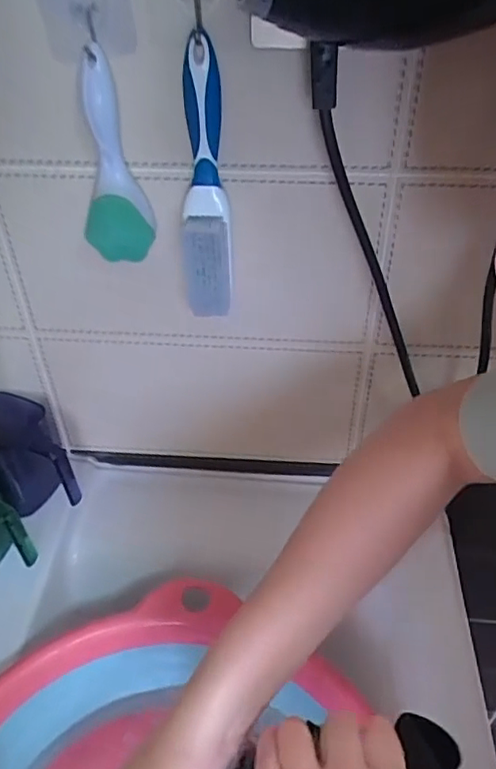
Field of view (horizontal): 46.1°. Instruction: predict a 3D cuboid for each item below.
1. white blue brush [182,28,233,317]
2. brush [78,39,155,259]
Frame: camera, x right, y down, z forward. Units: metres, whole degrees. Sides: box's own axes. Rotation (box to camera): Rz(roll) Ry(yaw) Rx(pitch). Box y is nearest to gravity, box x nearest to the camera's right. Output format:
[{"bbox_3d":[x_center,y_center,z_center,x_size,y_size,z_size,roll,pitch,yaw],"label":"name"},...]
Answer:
[{"bbox_3d":[-0.031,-0.132,0.404,0.035,0.181,0.038,-7,41,-7],"label":"white blue brush"},{"bbox_3d":[-0.095,-0.151,0.404,0.046,0.136,0.027,-7,41,-7],"label":"brush"}]

